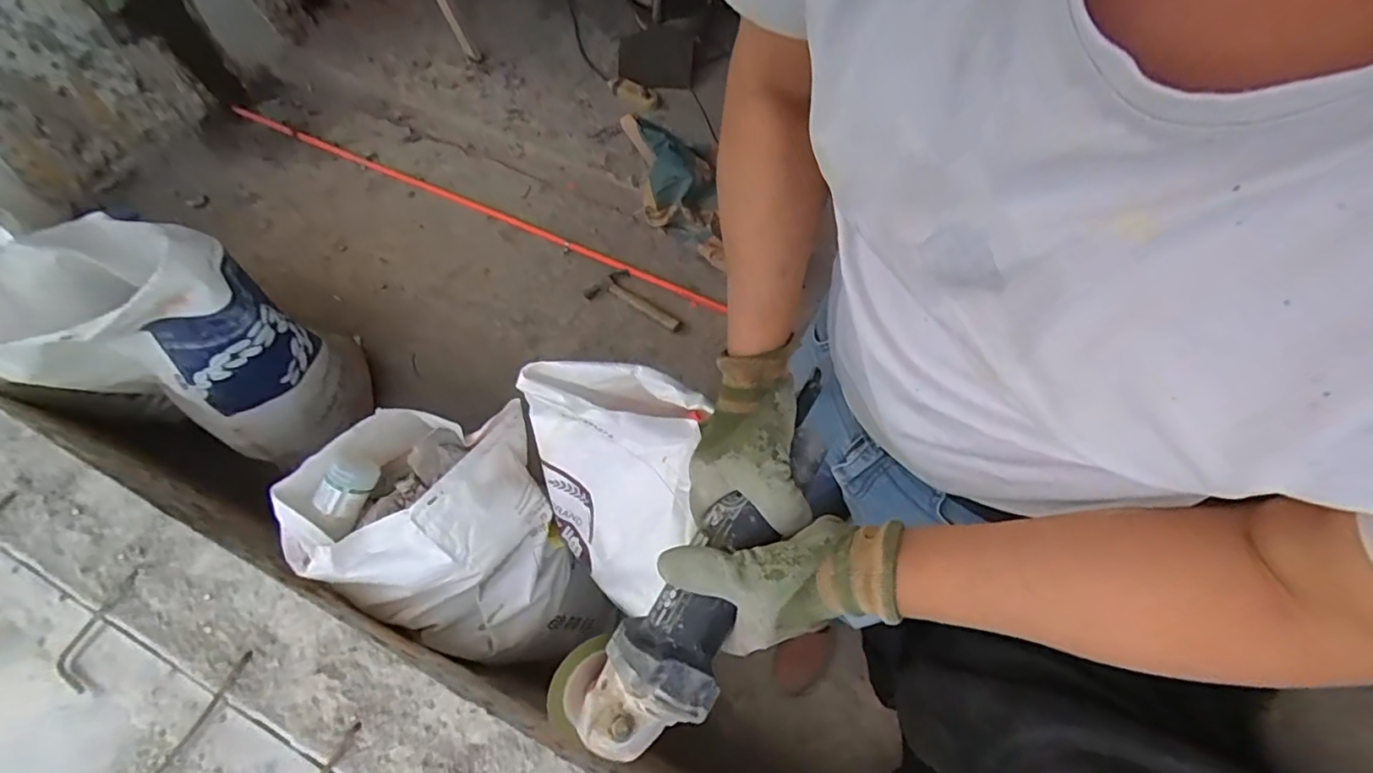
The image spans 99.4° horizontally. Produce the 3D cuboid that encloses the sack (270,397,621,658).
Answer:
[{"bbox_3d":[-0.362,0.253,0.936,0.324,0.442,0.350,-19,64,-7],"label":"sack"}]

